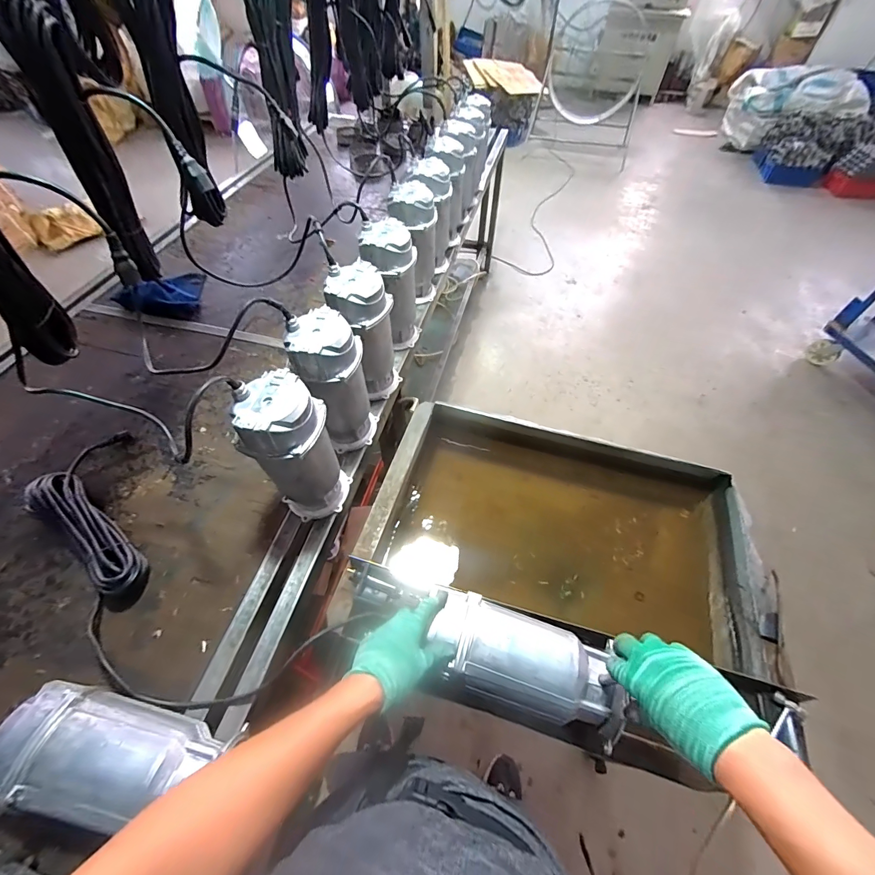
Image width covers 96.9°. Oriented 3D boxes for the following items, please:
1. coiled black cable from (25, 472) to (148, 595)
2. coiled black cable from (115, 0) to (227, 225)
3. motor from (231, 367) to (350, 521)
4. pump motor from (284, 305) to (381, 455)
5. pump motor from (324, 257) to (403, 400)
[{"bbox_3d":[-0.669,0.173,0.736,0.355,0.049,0.086,31,61,20],"label":"coiled black cable"},{"bbox_3d":[-0.436,-0.545,0.663,0.099,0.329,0.081,-23,58,-15],"label":"coiled black cable"},{"bbox_3d":[-0.244,0.037,0.697,0.135,0.298,0.117,-27,59,-18],"label":"motor"},{"bbox_3d":[-0.199,-0.091,0.791,0.126,0.301,0.133,-18,57,-12],"label":"pump motor"},{"bbox_3d":[-0.167,-0.218,0.877,0.112,0.293,0.127,21,58,14],"label":"pump motor"}]

